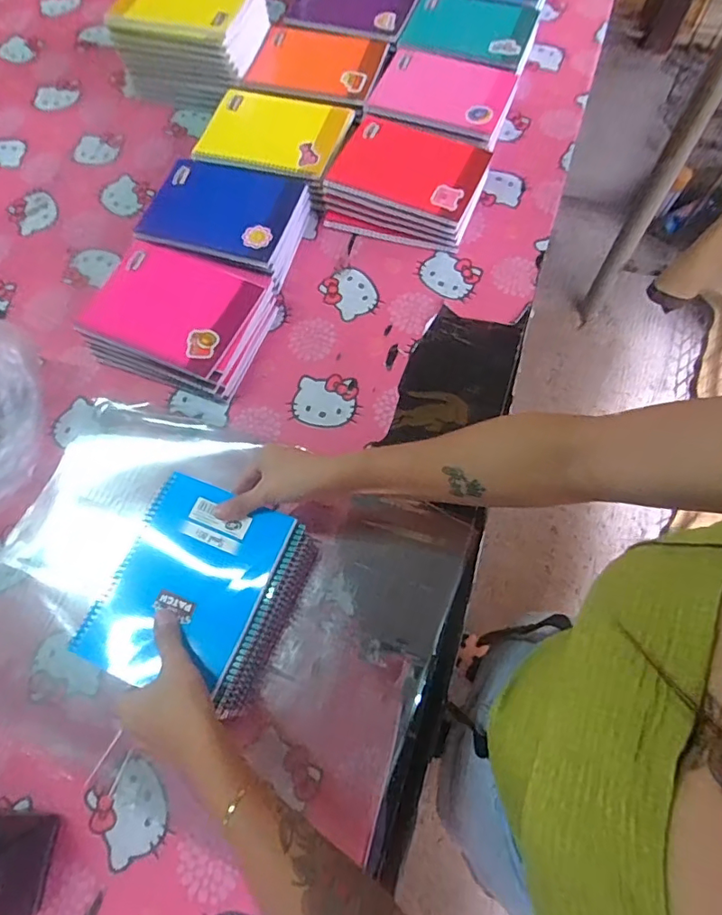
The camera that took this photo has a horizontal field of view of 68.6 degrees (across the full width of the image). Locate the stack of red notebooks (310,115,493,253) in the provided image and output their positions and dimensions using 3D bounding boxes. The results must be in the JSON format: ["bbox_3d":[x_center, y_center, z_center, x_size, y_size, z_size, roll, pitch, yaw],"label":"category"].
[{"bbox_3d":[0.056,-0.395,0.754,0.216,0.064,0.165,19,69,10],"label":"stack of red notebooks"}]

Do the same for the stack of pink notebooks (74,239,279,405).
[{"bbox_3d":[-0.233,-0.178,0.678,0.211,0.057,0.168,17,69,9],"label":"stack of pink notebooks"}]

